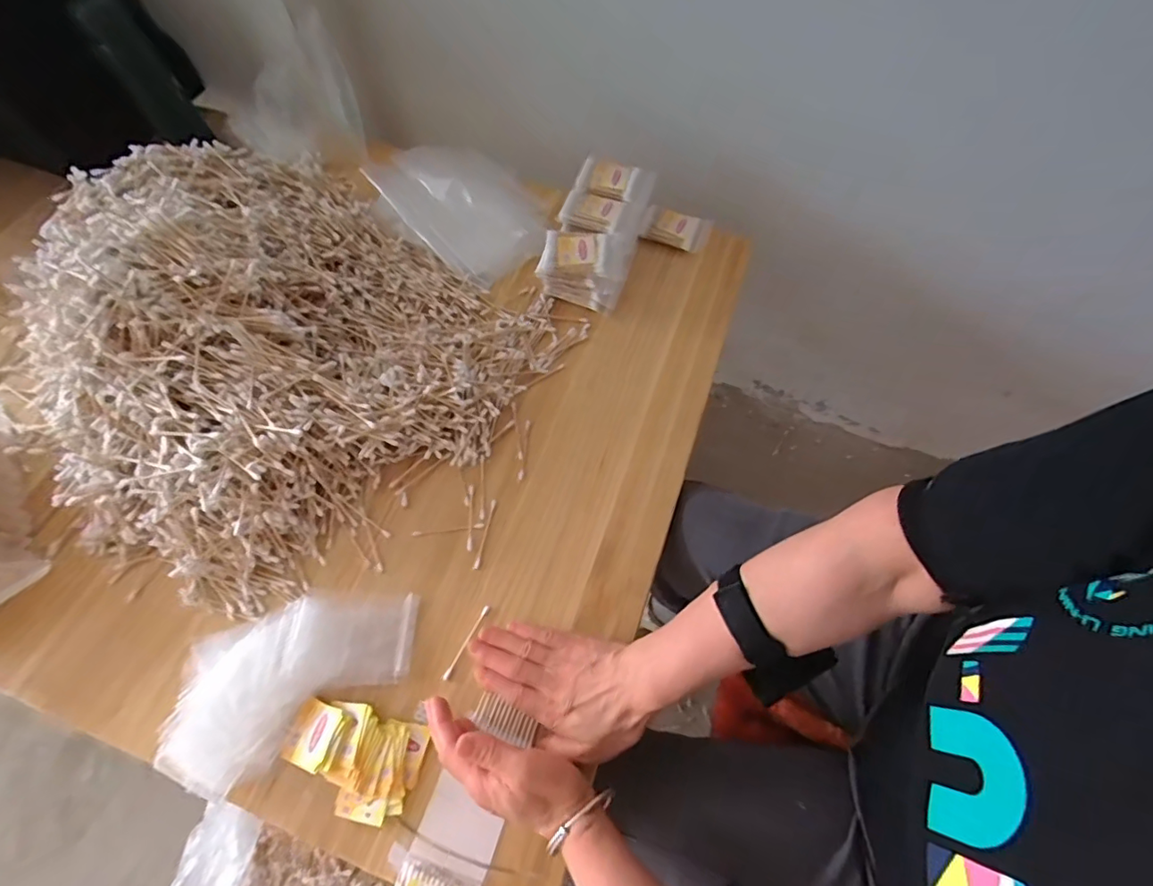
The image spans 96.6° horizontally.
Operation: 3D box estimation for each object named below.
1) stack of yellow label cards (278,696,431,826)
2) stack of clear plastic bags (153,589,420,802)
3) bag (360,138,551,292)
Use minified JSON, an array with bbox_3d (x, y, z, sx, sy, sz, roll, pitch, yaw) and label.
[{"bbox_3d":[-0.181,0.250,0.411,0.107,0.019,0.071,16,65,8],"label":"stack of yellow label cards"},{"bbox_3d":[-0.239,0.191,0.432,0.205,0.028,0.114,-25,66,-12],"label":"stack of clear plastic bags"},{"bbox_3d":[-0.141,-0.297,0.626,0.221,0.033,0.152,32,68,15],"label":"bag"}]

